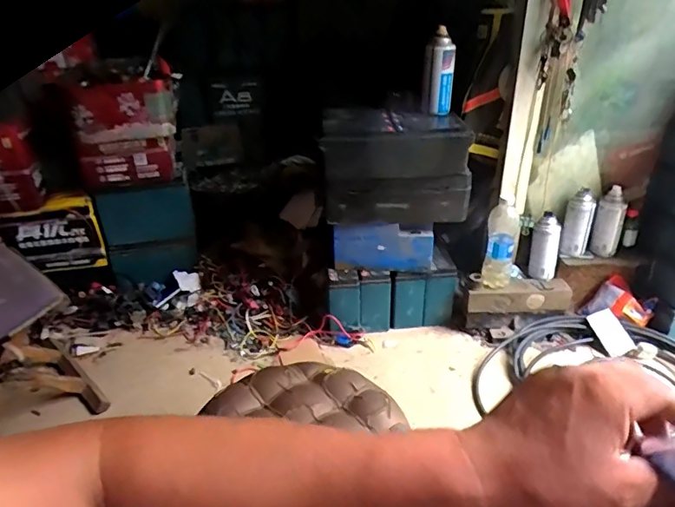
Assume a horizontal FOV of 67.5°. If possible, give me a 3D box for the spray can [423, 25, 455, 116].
[{"bbox_3d":[0.231,-0.407,1.147,0.067,0.168,0.054,2,29,6],"label":"spray can"}]

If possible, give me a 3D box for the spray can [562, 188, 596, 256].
[{"bbox_3d":[0.574,-0.071,1.202,0.059,0.147,0.055,12,32,23],"label":"spray can"}]

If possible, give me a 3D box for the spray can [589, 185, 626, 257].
[{"bbox_3d":[0.656,-0.073,1.221,0.062,0.149,0.064,15,33,27],"label":"spray can"}]

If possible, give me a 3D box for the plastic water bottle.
[{"bbox_3d":[0.382,-0.019,1.182,0.068,0.208,0.062,9,31,19],"label":"plastic water bottle"}]

